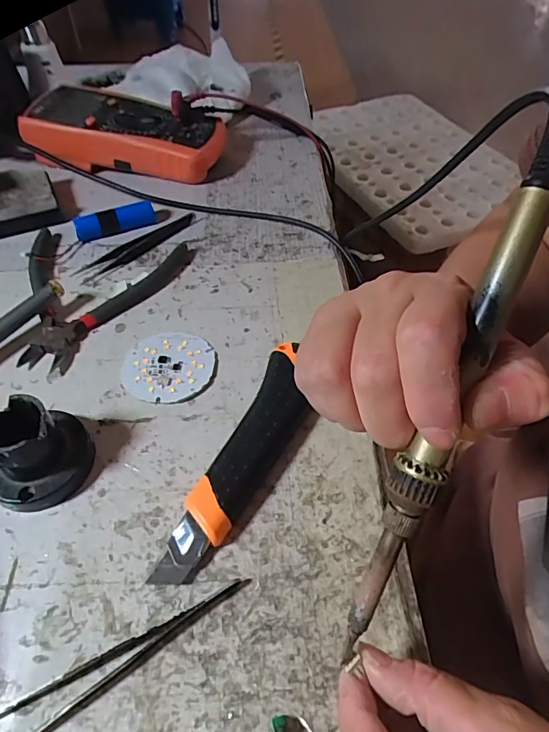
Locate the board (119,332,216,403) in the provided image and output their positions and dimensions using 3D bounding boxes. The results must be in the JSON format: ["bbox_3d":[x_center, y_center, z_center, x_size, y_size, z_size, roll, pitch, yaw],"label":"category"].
[{"bbox_3d":[-0.071,-0.001,0.314,0.060,0.004,0.057,0,52,0],"label":"board"}]

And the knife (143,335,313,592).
[{"bbox_3d":[-0.014,0.049,0.264,0.037,0.018,0.151,21,55,16],"label":"knife"}]

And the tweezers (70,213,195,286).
[{"bbox_3d":[-0.111,-0.098,0.386,0.111,0.007,0.017,-35,59,-24],"label":"tweezers"}]

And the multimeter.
[{"bbox_3d":[-0.141,-0.228,0.460,0.179,0.050,0.086,11,53,9],"label":"multimeter"}]

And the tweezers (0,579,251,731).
[{"bbox_3d":[-0.071,0.133,0.207,0.131,0.004,0.019,-24,55,-17],"label":"tweezers"}]

